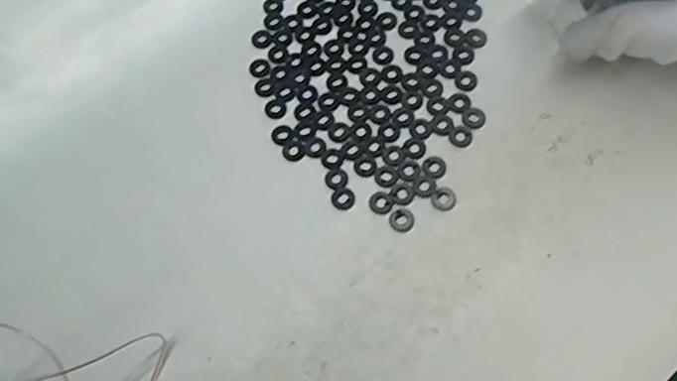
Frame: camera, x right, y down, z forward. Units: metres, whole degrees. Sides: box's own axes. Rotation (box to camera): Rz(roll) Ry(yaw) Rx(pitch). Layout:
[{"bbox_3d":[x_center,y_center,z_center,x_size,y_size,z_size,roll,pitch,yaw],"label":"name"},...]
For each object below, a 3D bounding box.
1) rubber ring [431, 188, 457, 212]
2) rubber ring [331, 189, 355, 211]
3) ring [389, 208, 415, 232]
[{"bbox_3d":[0.046,0.003,0.249,0.010,0.004,0.011,-2,69,5],"label":"rubber ring"},{"bbox_3d":[0.002,0.003,0.254,0.010,0.004,0.010,-2,69,5],"label":"rubber ring"},{"bbox_3d":[0.028,0.013,0.248,0.011,0.004,0.010,-2,69,5],"label":"ring"}]

